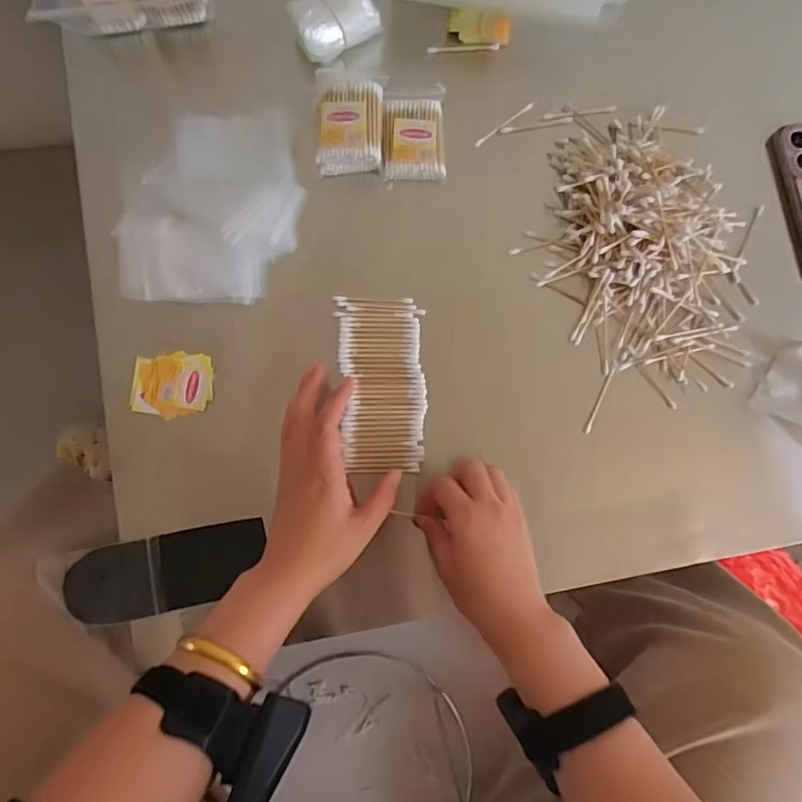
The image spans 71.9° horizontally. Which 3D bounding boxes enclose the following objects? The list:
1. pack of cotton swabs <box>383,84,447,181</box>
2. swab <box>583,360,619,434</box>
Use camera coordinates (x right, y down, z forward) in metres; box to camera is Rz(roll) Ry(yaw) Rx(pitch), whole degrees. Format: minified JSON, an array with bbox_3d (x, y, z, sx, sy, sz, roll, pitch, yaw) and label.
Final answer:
[{"bbox_3d":[0.012,-0.249,0.515,0.057,0.027,0.087,-1,83,-4],"label":"pack of cotton swabs"},{"bbox_3d":[0.182,-0.004,0.501,0.006,0.004,0.072,25,82,-1],"label":"swab"}]

